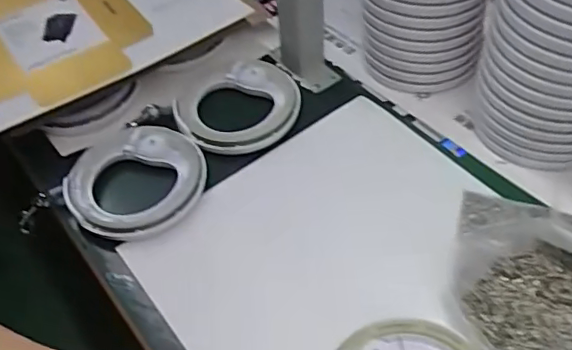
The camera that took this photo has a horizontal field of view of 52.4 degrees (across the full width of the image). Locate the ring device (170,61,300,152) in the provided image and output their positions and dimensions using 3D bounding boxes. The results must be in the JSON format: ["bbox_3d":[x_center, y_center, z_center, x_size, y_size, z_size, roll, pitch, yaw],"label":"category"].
[{"bbox_3d":[-0.049,-0.072,0.623,0.133,0.030,0.114,-12,48,-7],"label":"ring device"}]

